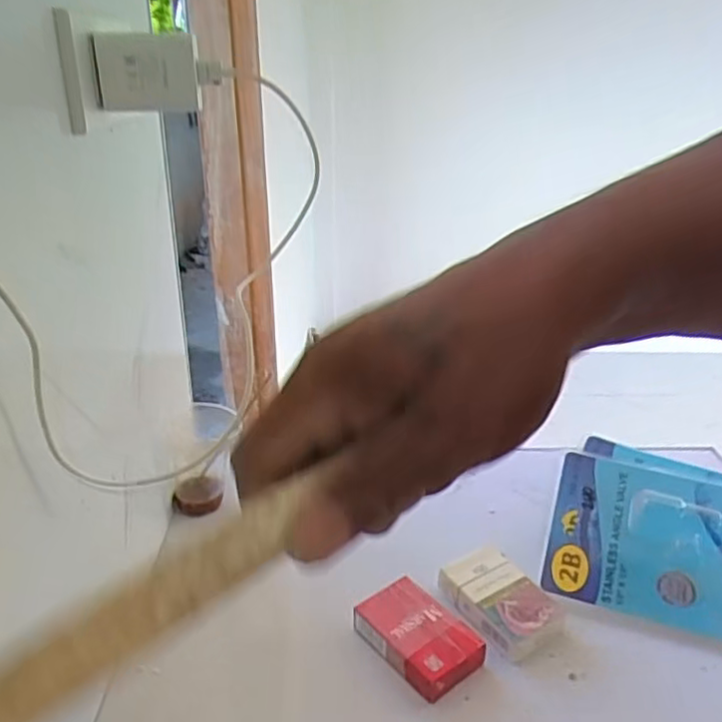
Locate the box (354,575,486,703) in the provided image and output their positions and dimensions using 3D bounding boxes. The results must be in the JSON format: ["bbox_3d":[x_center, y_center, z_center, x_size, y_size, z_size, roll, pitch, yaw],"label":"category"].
[{"bbox_3d":[0.043,0.210,0.504,0.057,0.030,0.090,-20,32,-36],"label":"box"}]

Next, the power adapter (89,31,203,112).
[{"bbox_3d":[-0.134,-0.181,0.416,0.062,0.045,0.017,-9,27,-18],"label":"power adapter"}]

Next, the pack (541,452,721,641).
[{"bbox_3d":[0.256,0.149,0.557,0.182,0.026,0.141,9,56,19],"label":"pack"}]

